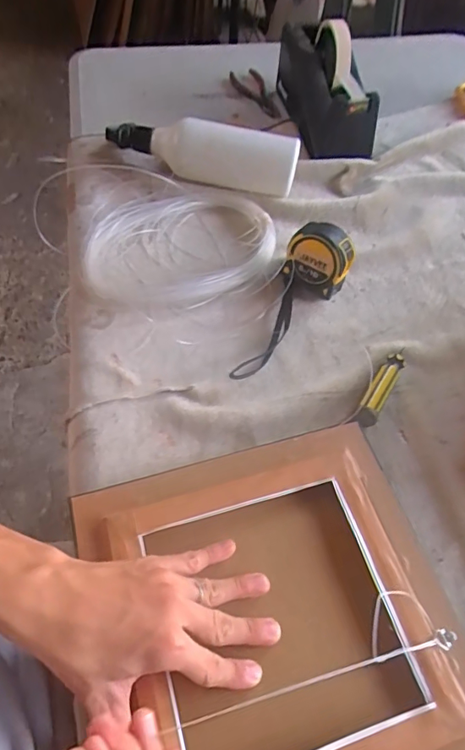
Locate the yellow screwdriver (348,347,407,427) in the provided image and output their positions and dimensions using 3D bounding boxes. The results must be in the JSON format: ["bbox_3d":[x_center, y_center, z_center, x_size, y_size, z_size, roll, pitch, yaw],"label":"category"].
[{"bbox_3d":[0.135,0.014,0.437,0.019,0.020,0.093,30,60,14],"label":"yellow screwdriver"}]

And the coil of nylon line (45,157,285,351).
[{"bbox_3d":[-0.054,-0.142,0.526,0.213,0.020,0.151,-25,63,-19],"label":"coil of nylon line"}]

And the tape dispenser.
[{"bbox_3d":[0.129,-0.385,0.631,0.079,0.112,0.191,-9,59,-10],"label":"tape dispenser"}]

